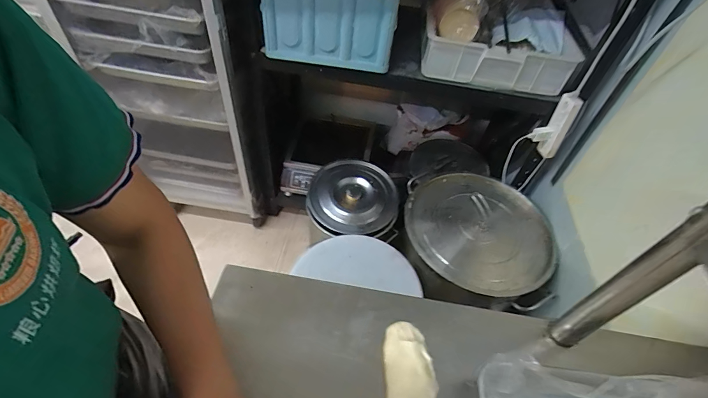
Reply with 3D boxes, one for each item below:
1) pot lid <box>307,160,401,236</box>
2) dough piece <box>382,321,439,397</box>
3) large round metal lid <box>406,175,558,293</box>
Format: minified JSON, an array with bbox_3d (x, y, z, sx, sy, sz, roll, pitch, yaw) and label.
[{"bbox_3d":[-0.001,-0.011,1.284,0.312,0.043,0.295,3,50,-4],"label":"pot lid"},{"bbox_3d":[0.071,0.220,0.476,0.063,0.026,0.113,-1,50,-8],"label":"dough piece"},{"bbox_3d":[0.399,0.087,1.144,0.462,0.075,0.442,3,50,-4],"label":"large round metal lid"}]

